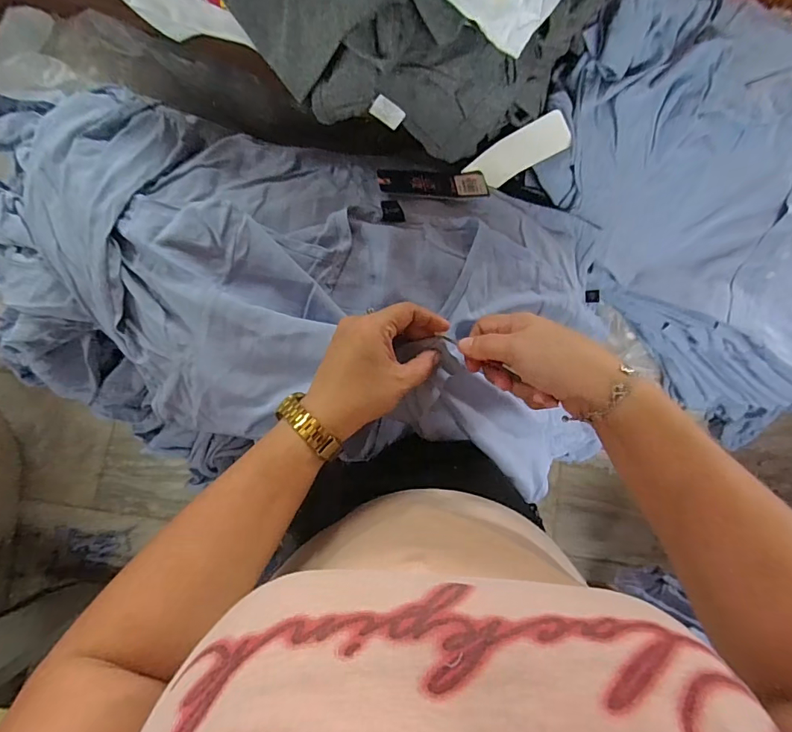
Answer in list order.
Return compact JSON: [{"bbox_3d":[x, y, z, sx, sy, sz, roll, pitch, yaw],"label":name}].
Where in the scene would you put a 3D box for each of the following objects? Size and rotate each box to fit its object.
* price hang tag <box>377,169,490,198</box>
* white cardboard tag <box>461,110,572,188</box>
[{"bbox_3d":[0.041,-0.200,0.498,0.119,0.007,0.038,-4,68,-11],"label":"price hang tag"},{"bbox_3d":[0.135,-0.233,0.501,0.045,0.108,0.006,48,38,-33],"label":"white cardboard tag"}]

